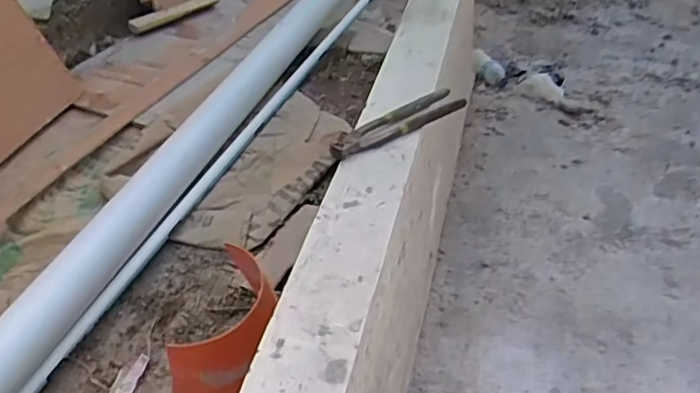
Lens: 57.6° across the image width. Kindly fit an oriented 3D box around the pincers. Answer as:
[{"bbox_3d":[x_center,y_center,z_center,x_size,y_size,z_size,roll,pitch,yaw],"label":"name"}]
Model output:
[{"bbox_3d":[0.067,-0.103,0.914,0.229,0.017,0.047,-29,46,-26],"label":"pincers"}]

